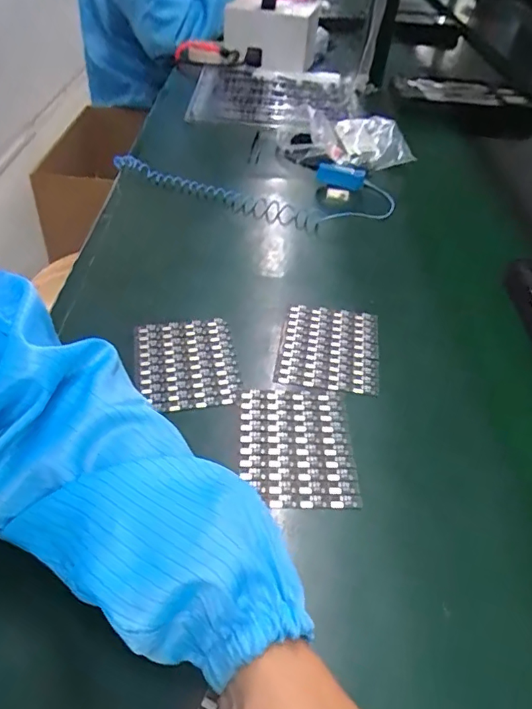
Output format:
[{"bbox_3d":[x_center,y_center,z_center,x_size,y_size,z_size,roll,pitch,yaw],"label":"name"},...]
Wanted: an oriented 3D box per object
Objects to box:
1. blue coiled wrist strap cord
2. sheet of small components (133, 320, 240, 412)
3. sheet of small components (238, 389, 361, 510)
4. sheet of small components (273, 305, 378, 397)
[{"bbox_3d":[-0.013,-0.228,0.642,0.345,0.026,0.145,24,53,17],"label":"blue coiled wrist strap cord"},{"bbox_3d":[-0.066,0.007,0.412,0.081,0.004,0.095,-6,45,-9],"label":"sheet of small components"},{"bbox_3d":[0.021,0.064,0.358,0.078,0.005,0.095,0,44,-2],"label":"sheet of small components"},{"bbox_3d":[0.054,-0.007,0.430,0.083,0.004,0.093,7,44,5],"label":"sheet of small components"}]

